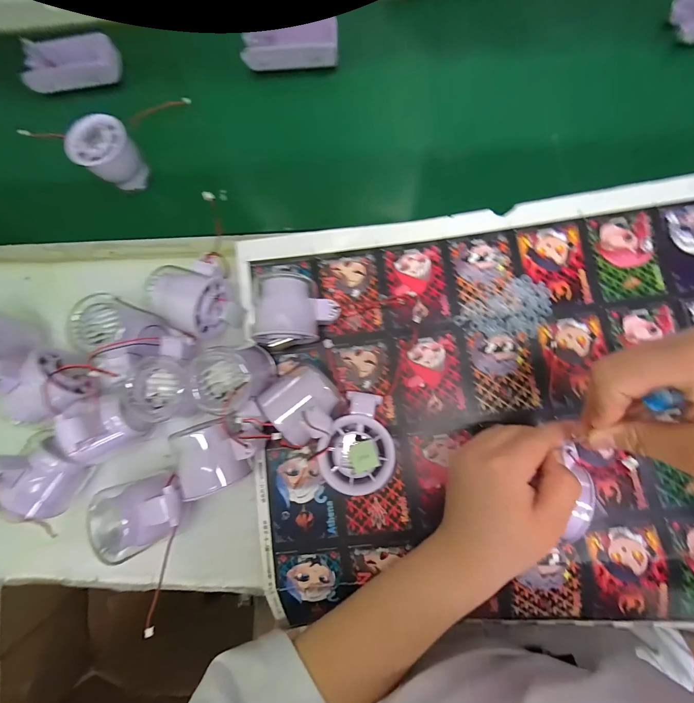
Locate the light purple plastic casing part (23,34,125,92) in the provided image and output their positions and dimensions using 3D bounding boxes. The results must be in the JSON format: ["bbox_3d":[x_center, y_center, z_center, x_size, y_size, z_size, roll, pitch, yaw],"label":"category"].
[{"bbox_3d":[-0.339,-0.352,0.393,0.111,0.033,0.042,-8,81,2],"label":"light purple plastic casing part"}]

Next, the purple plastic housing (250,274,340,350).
[{"bbox_3d":[-0.042,-0.034,0.299,0.067,0.050,0.064,4,82,6],"label":"purple plastic housing"}]

